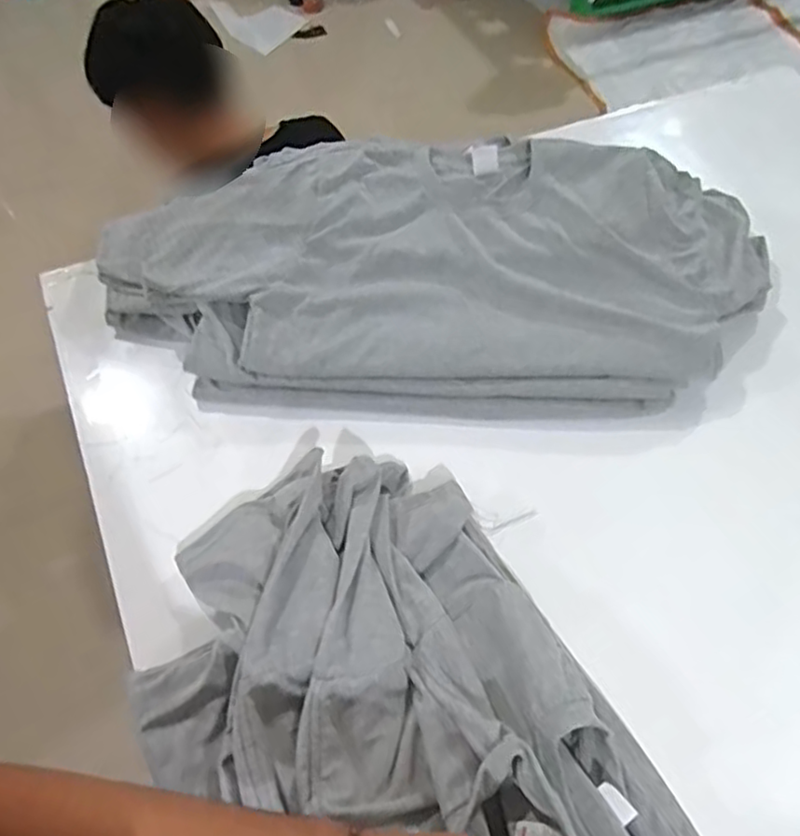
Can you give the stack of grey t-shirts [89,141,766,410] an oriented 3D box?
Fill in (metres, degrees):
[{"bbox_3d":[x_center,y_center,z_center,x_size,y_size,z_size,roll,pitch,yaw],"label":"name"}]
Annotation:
[{"bbox_3d":[0.040,-0.167,0.770,0.781,0.124,0.326,2,58,0],"label":"stack of grey t-shirts"}]

